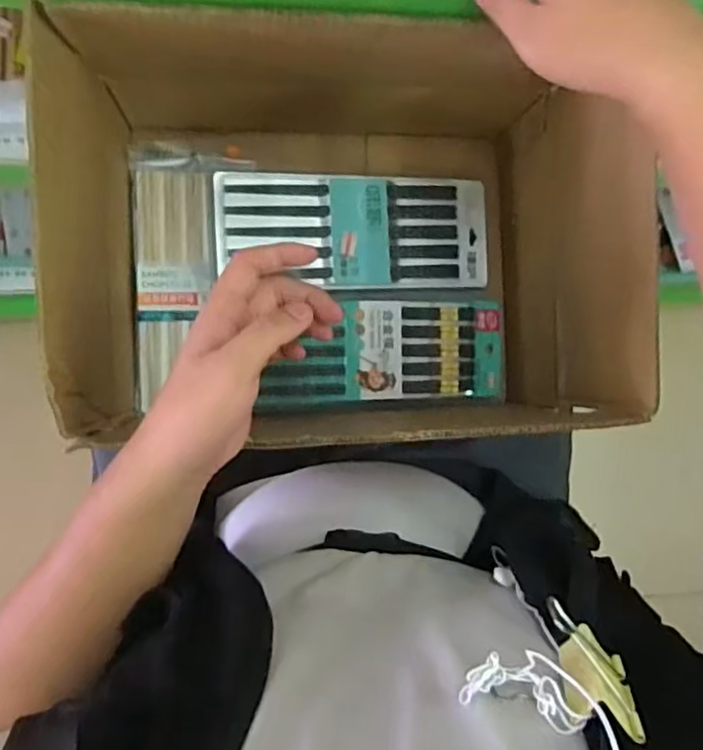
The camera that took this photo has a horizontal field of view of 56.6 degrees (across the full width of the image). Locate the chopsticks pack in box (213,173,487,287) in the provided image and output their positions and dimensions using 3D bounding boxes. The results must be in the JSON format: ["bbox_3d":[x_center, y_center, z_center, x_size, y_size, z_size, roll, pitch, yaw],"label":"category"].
[{"bbox_3d":[0.009,-0.149,0.679,0.289,0.014,0.116,-2,92,-15],"label":"chopsticks pack in box"}]

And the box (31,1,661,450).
[{"bbox_3d":[-0.008,-0.119,0.582,0.422,0.306,0.318,-2,85,-6],"label":"box"}]

